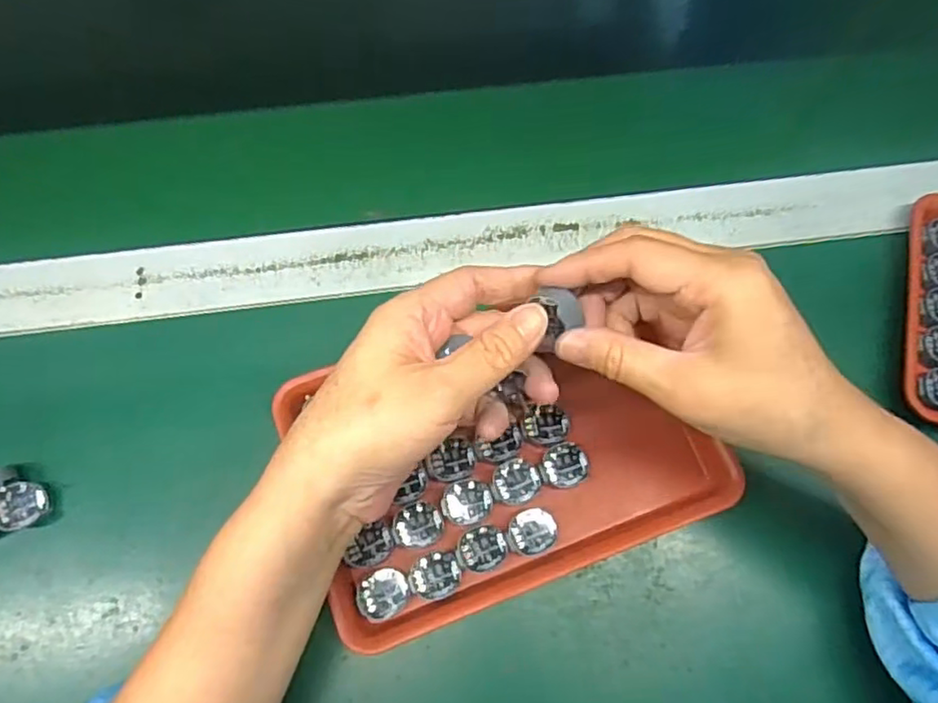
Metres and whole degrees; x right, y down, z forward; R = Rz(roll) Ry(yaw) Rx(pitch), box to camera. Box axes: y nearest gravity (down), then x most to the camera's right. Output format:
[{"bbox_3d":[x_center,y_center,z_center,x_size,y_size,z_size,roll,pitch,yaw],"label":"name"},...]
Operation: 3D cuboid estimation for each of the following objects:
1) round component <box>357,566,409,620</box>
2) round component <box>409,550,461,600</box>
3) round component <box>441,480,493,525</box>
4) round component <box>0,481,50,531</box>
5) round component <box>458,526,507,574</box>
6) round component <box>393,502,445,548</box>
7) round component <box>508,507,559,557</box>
[{"bbox_3d":[-0.047,0.132,0.347,0.027,0.004,0.026,0,70,-1],"label":"round component"},{"bbox_3d":[-0.018,0.124,0.350,0.028,0.004,0.024,-2,70,-2],"label":"round component"},{"bbox_3d":[-0.001,0.086,0.362,0.028,0.004,0.024,-2,70,-2],"label":"round component"},{"bbox_3d":[-0.257,0.088,0.362,0.026,0.024,0.026,0,70,-1],"label":"round component"},{"bbox_3d":[0.007,0.110,0.354,0.027,0.004,0.024,-2,70,-2],"label":"round component"},{"bbox_3d":[-0.028,0.097,0.357,0.028,0.004,0.024,-2,70,-2],"label":"round component"},{"bbox_3d":[0.036,0.102,0.359,0.027,0.004,0.025,0,70,-1],"label":"round component"}]

